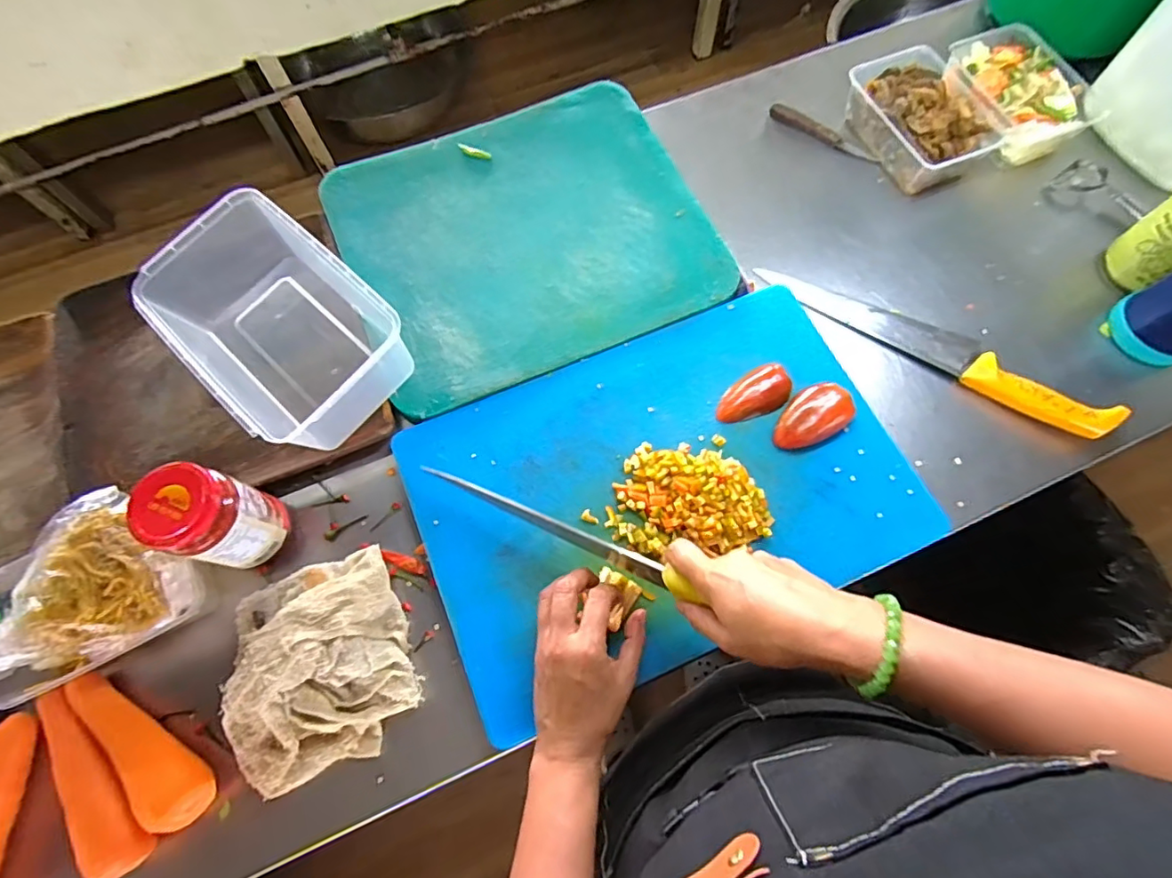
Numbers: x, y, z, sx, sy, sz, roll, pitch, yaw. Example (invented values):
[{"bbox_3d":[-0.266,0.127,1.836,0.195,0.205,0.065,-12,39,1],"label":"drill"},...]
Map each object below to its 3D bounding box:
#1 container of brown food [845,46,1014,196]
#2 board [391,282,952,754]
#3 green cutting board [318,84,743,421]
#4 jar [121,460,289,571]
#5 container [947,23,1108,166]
[{"bbox_3d":[0.403,-0.383,0.664,0.131,0.056,0.171,-21,72,-6],"label":"container of brown food"},{"bbox_3d":[0.070,0.039,0.518,0.441,0.020,0.296,-24,72,-7],"label":"board"},{"bbox_3d":[-0.070,-0.234,0.618,0.377,0.011,0.338,-23,72,-7],"label":"green cutting board"},{"bbox_3d":[-0.312,0.067,0.467,0.066,0.106,0.067,0,71,1],"label":"jar"},{"bbox_3d":[0.522,-0.421,0.682,0.142,0.063,0.168,-24,71,-8],"label":"container"}]

